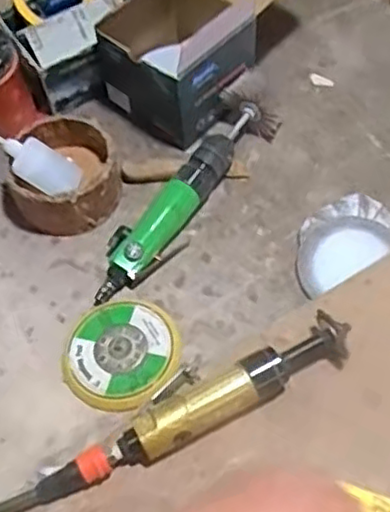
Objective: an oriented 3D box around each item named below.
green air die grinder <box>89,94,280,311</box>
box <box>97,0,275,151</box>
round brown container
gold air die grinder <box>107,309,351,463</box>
[{"bbox_3d":[-0.010,-0.069,0.725,0.060,0.051,0.287,28,61,20],"label":"green air die grinder"},{"bbox_3d":[0.023,-0.279,0.807,0.148,0.158,0.266,37,64,25],"label":"box"},{"bbox_3d":[-0.144,-0.085,0.742,0.115,0.067,0.125,34,63,23],"label":"round brown container"},{"bbox_3d":[0.029,0.112,0.602,0.228,0.039,0.059,-24,57,-14],"label":"gold air die grinder"}]

